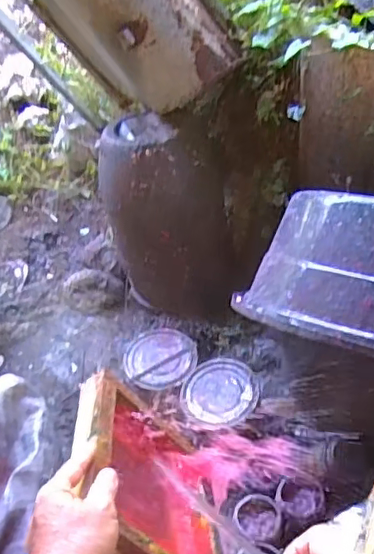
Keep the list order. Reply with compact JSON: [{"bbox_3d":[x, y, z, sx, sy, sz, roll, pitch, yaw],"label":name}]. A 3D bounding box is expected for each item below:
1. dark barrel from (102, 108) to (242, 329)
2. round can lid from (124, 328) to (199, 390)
[{"bbox_3d":[-0.040,-0.150,1.557,0.307,0.503,0.273,-8,41,-1],"label":"dark barrel"},{"bbox_3d":[-0.059,0.184,1.326,0.163,0.019,0.199,-8,33,-4],"label":"round can lid"}]

